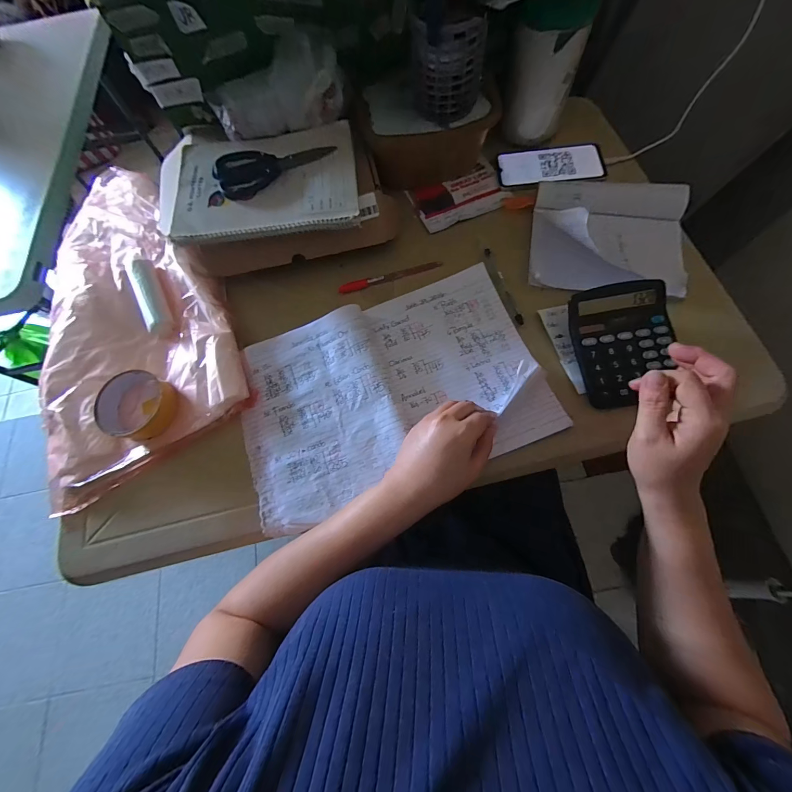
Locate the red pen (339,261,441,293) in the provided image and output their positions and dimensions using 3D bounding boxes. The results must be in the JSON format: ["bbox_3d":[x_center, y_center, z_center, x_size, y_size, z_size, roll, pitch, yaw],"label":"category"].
[{"bbox_3d":[-0.009,-0.173,0.486,0.150,0.006,0.012,-16,71,-4],"label":"red pen"}]

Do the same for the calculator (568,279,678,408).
[{"bbox_3d":[0.279,-0.064,0.405,0.112,0.036,0.141,-8,71,-2],"label":"calculator"}]

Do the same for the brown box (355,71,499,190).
[{"bbox_3d":[0.041,-0.411,0.510,0.184,0.101,0.126,-11,71,0],"label":"brown box"}]

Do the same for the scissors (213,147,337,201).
[{"bbox_3d":[-0.171,-0.328,0.471,0.161,0.013,0.076,-26,72,-8],"label":"scissors"}]

